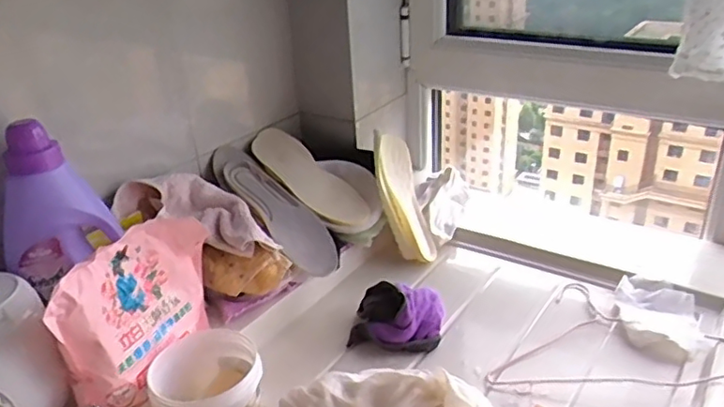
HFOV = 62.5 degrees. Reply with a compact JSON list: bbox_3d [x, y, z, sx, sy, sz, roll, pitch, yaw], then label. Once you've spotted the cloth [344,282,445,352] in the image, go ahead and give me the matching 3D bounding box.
[{"bbox_3d":[0.049,0.157,0.848,0.128,0.061,0.095,3,28,13],"label":"cloth"}]

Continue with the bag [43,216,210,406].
[{"bbox_3d":[-0.262,0.120,0.717,0.057,0.176,0.225,6,29,17],"label":"bag"}]

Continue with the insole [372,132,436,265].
[{"bbox_3d":[0.078,-0.011,1.054,0.103,0.234,0.027,-3,-19,-42],"label":"insole"}]

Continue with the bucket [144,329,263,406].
[{"bbox_3d":[-0.184,0.225,0.709,0.126,0.083,0.127,-8,28,-9],"label":"bucket"}]

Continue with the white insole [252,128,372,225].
[{"bbox_3d":[-0.089,-0.043,1.028,0.238,0.026,0.077,41,74,12],"label":"white insole"}]

